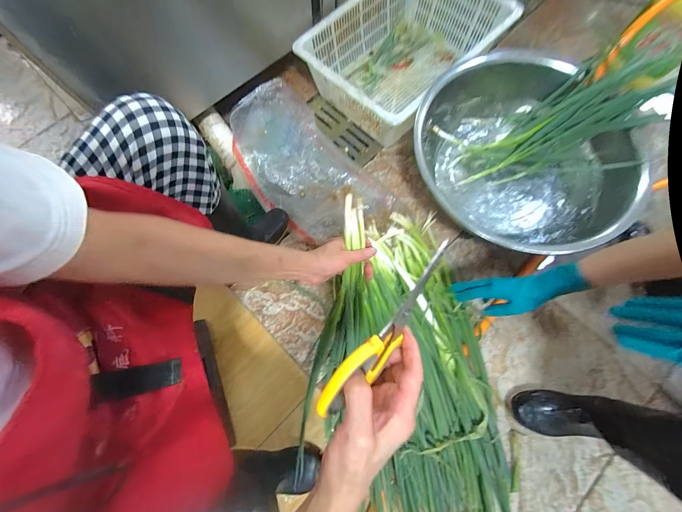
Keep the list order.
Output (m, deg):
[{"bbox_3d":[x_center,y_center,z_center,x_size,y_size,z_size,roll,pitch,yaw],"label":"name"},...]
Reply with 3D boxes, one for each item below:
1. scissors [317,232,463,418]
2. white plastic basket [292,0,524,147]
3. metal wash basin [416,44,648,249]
[{"bbox_3d":[0.046,0.066,0.253,0.181,0.055,0.010,-53,52,3],"label":"scissors"},{"bbox_3d":[0.198,-0.642,0.906,0.576,0.183,0.409,-44,78,-11],"label":"white plastic basket"},{"bbox_3d":[0.479,-0.272,0.798,0.456,0.181,0.549,-19,76,-4],"label":"metal wash basin"}]

